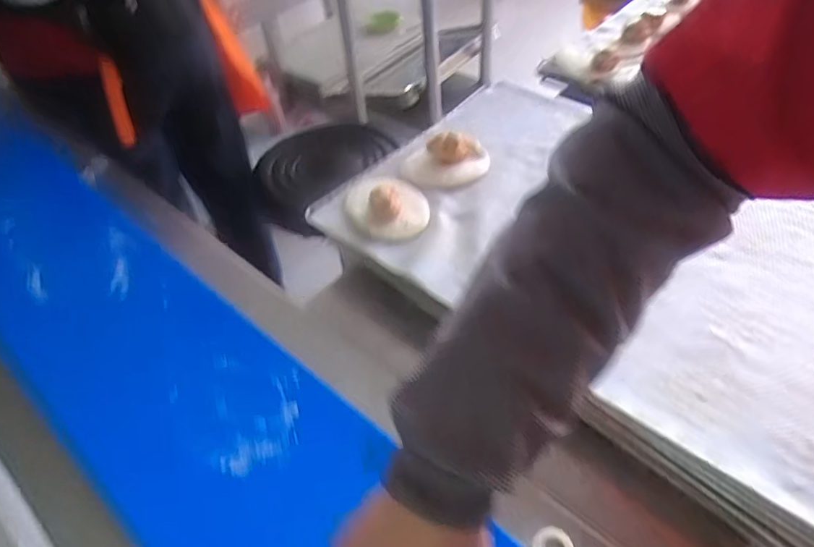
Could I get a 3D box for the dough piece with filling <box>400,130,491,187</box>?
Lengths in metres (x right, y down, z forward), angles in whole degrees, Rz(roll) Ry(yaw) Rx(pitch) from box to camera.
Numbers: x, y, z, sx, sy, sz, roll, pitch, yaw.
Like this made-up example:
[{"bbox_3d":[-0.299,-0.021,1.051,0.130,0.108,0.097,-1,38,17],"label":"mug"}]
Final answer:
[{"bbox_3d":[0.049,-0.148,0.701,0.105,0.027,0.087,1,47,6],"label":"dough piece with filling"}]

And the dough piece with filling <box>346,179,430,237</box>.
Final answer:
[{"bbox_3d":[-0.024,-0.089,0.655,0.096,0.029,0.111,-7,46,-1],"label":"dough piece with filling"}]

